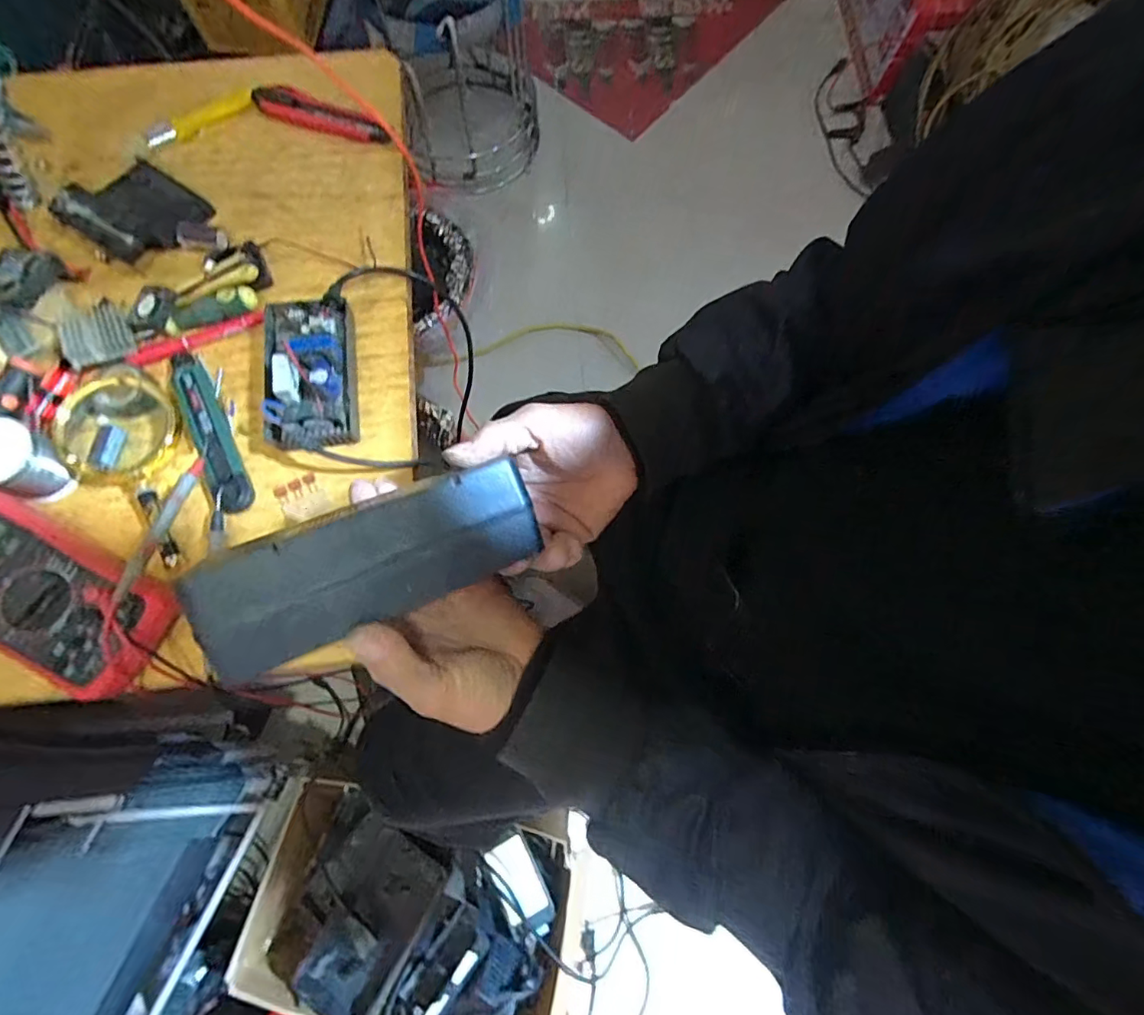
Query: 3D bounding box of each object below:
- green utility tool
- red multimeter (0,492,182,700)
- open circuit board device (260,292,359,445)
[{"bbox_3d":[-0.312,-0.068,0.451,0.027,0.013,0.156,-28,77,-8],"label":"green utility tool"},{"bbox_3d":[-0.388,0.065,0.392,0.185,0.052,0.087,26,76,7],"label":"red multimeter"},{"bbox_3d":[-0.226,-0.115,0.449,0.071,0.047,0.140,-9,75,-3],"label":"open circuit board device"}]

